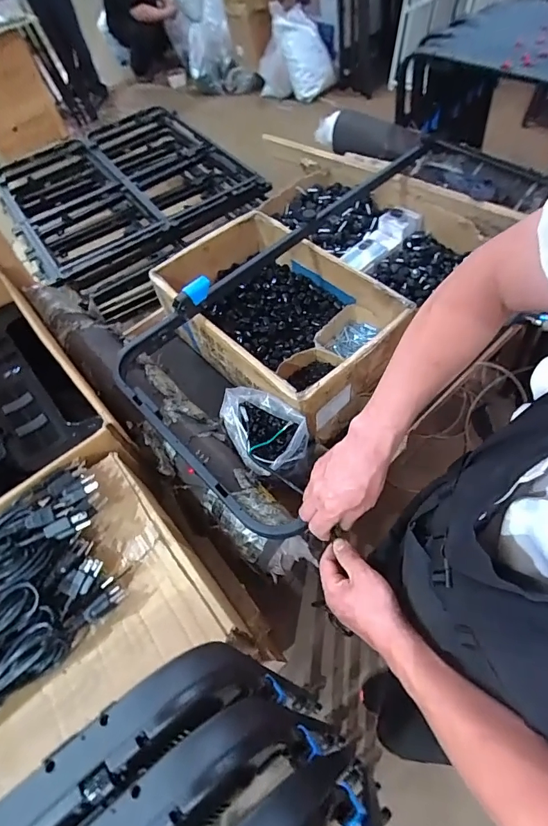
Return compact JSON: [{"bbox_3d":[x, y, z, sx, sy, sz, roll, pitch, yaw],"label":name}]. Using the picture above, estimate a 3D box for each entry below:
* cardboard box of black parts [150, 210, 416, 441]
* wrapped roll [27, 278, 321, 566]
[{"bbox_3d":[0.004,-0.237,0.976,0.356,0.178,0.563,-39,63,-17],"label":"cardboard box of black parts"},{"bbox_3d":[-0.252,-0.045,0.791,0.137,0.079,0.851,-41,66,-19],"label":"wrapped roll"}]

